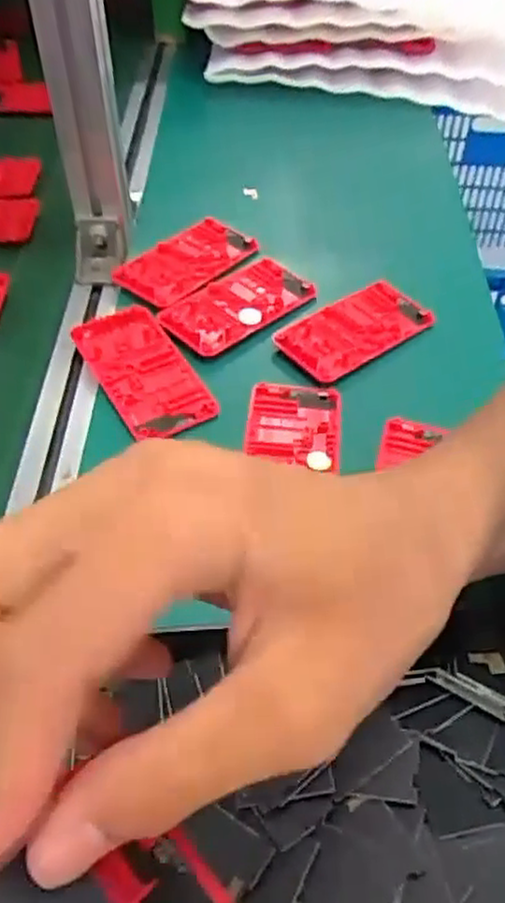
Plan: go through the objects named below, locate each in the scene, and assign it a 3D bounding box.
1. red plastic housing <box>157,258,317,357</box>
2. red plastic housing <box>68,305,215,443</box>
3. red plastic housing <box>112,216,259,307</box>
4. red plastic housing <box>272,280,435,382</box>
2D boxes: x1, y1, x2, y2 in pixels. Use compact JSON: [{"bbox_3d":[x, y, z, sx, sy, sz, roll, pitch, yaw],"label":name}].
[{"bbox_3d":[-0.012,-0.117,0.541,0.121,0.008,0.061,-34,58,-25],"label":"red plastic housing"},{"bbox_3d":[-0.078,-0.058,0.495,0.061,0.010,0.117,-26,55,-20],"label":"red plastic housing"},{"bbox_3d":[-0.054,-0.157,0.576,0.062,0.013,0.116,32,57,24],"label":"red plastic housing"},{"bbox_3d":[0.077,-0.095,0.528,0.122,0.008,0.060,-33,57,-24],"label":"red plastic housing"}]

